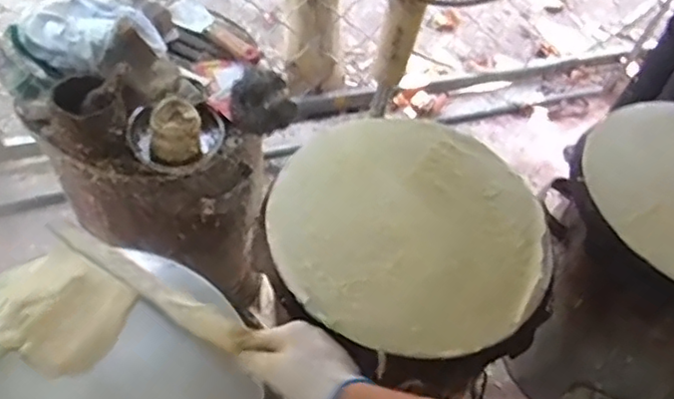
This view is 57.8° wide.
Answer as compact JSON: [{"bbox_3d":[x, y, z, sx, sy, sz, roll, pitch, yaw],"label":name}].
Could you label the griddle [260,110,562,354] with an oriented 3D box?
[{"bbox_3d":[0.100,0.027,0.807,0.352,0.029,0.357,4,50,-5],"label":"griddle"}]

